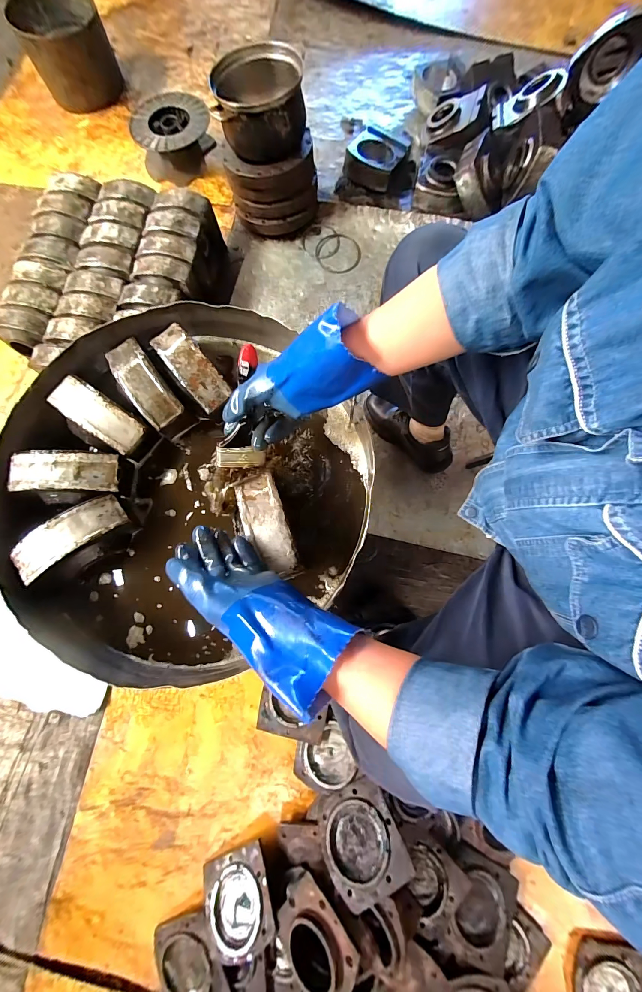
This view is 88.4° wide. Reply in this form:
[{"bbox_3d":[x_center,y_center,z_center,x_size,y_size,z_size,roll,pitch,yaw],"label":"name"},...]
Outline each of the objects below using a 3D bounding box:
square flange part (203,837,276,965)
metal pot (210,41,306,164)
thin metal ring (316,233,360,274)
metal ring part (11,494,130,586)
[{"bbox_3d":[-0.196,0.940,0.767,0.194,0.030,0.178,-34,45,4],"label":"square flange part"},{"bbox_3d":[-0.158,-1.020,0.873,0.218,0.139,0.215,0,78,0],"label":"metal pot"},{"bbox_3d":[0.055,-0.773,1.055,0.148,0.007,0.136,0,90,-4],"label":"thin metal ring"},{"bbox_3d":[-0.374,0.059,0.486,0.159,0.031,0.056,-35,80,-7],"label":"metal ring part"}]

